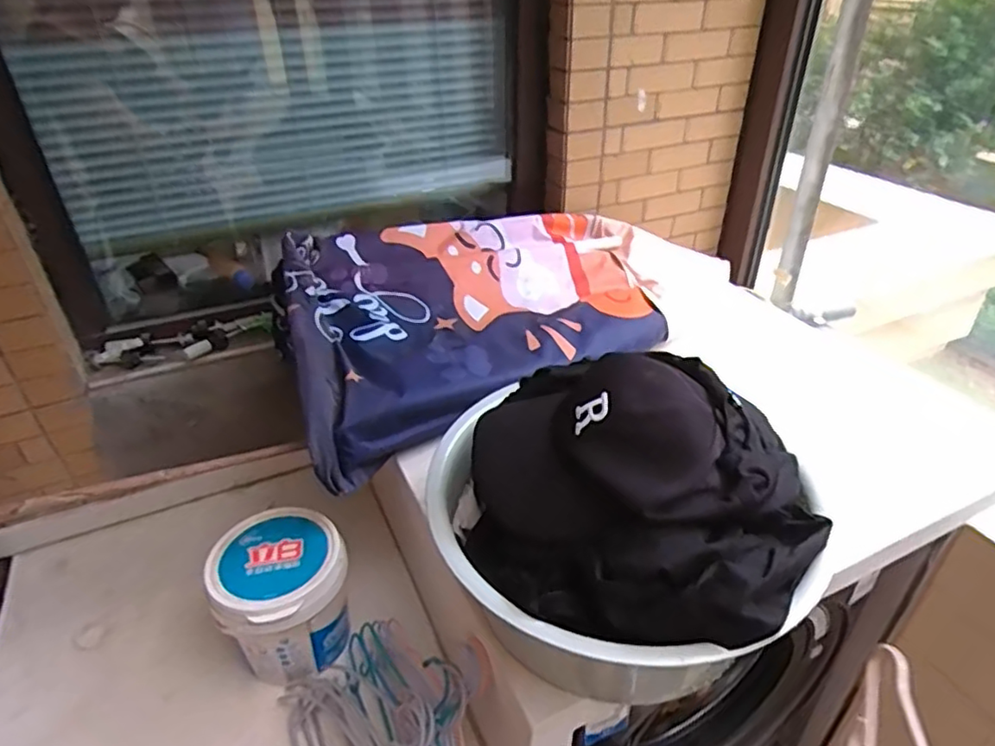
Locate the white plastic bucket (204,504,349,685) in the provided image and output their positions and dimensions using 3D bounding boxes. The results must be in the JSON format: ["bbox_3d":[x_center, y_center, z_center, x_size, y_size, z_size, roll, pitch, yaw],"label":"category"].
[{"bbox_3d":[-0.299,0.310,0.884,0.175,0.159,0.187,-12,37,-15],"label":"white plastic bucket"}]

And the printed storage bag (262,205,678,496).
[{"bbox_3d":[-0.034,-0.120,1.027,0.683,0.160,0.405,-24,42,-28],"label":"printed storage bag"}]

